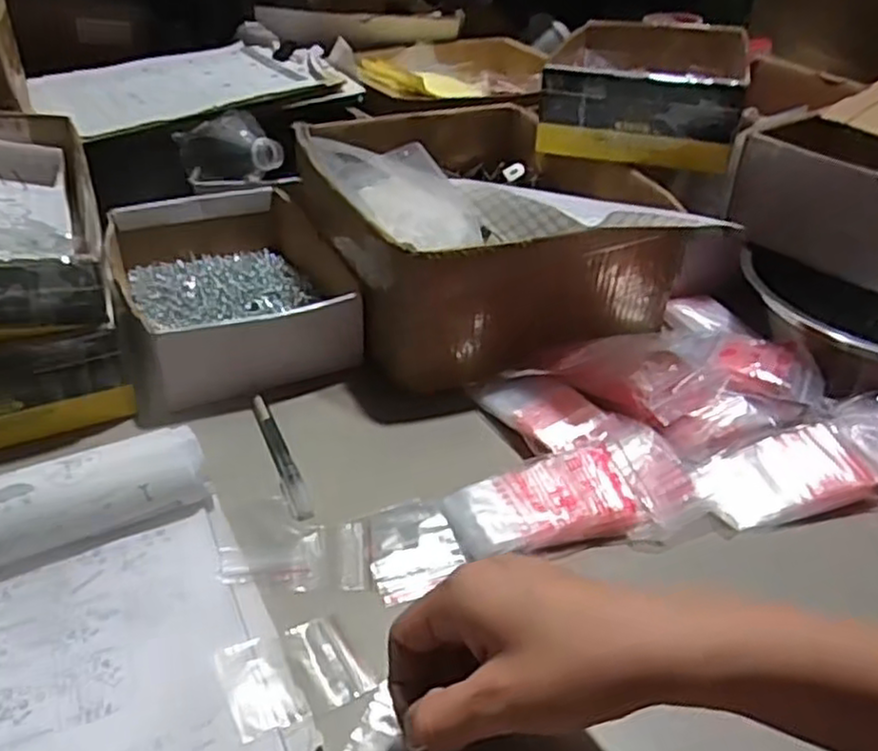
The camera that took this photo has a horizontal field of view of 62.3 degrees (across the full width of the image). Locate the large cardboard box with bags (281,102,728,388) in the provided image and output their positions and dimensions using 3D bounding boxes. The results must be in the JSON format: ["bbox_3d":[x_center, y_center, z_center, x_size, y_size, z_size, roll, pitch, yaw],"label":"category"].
[{"bbox_3d":[0.030,-0.150,0.667,0.270,0.119,0.388,-11,37,-17],"label":"large cardboard box with bags"}]

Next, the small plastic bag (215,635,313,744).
[{"bbox_3d":[-0.085,0.148,0.350,0.034,0.004,0.051,-16,39,-24],"label":"small plastic bag"}]

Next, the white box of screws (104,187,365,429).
[{"bbox_3d":[-0.189,-0.084,0.636,0.170,0.066,0.269,-12,38,-20],"label":"white box of screws"}]

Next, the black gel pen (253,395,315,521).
[{"bbox_3d":[-0.109,0.053,0.494,0.015,0.012,0.120,-14,38,-22],"label":"black gel pen"}]

